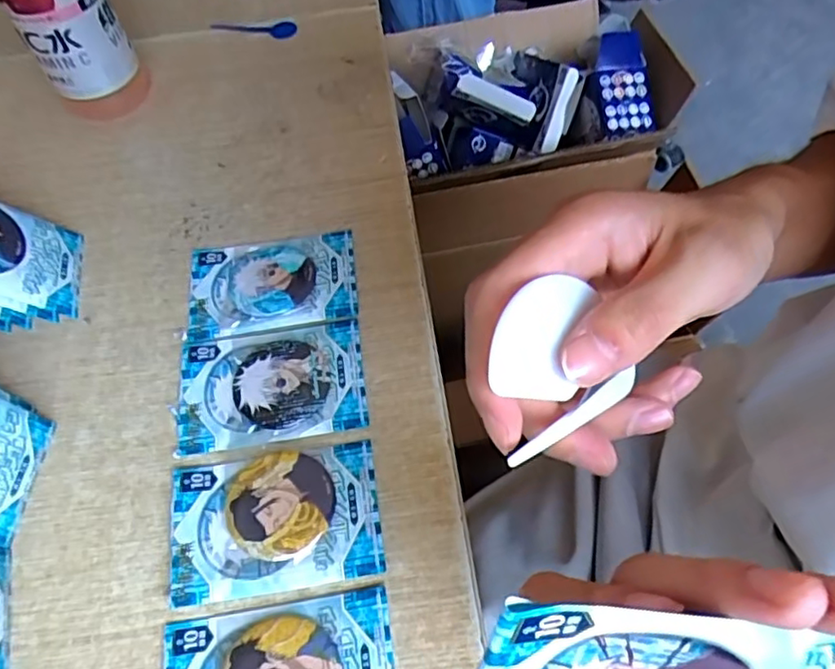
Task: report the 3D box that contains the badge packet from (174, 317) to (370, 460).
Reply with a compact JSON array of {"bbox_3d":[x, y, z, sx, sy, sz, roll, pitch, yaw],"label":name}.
[{"bbox_3d":[-0.084,0.027,0.349,0.104,0.009,0.071,-9,59,-1],"label":"badge packet"}]

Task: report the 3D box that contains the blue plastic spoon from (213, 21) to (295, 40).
[{"bbox_3d":[-0.139,-0.259,0.520,0.072,0.009,0.016,14,61,12],"label":"blue plastic spoon"}]

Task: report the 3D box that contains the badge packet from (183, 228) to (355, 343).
[{"bbox_3d":[-0.092,-0.035,0.386,0.104,0.009,0.073,-9,59,-1],"label":"badge packet"}]

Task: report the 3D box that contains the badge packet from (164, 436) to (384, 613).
[{"bbox_3d":[-0.072,0.091,0.310,0.102,0.010,0.070,-10,59,-1],"label":"badge packet"}]

